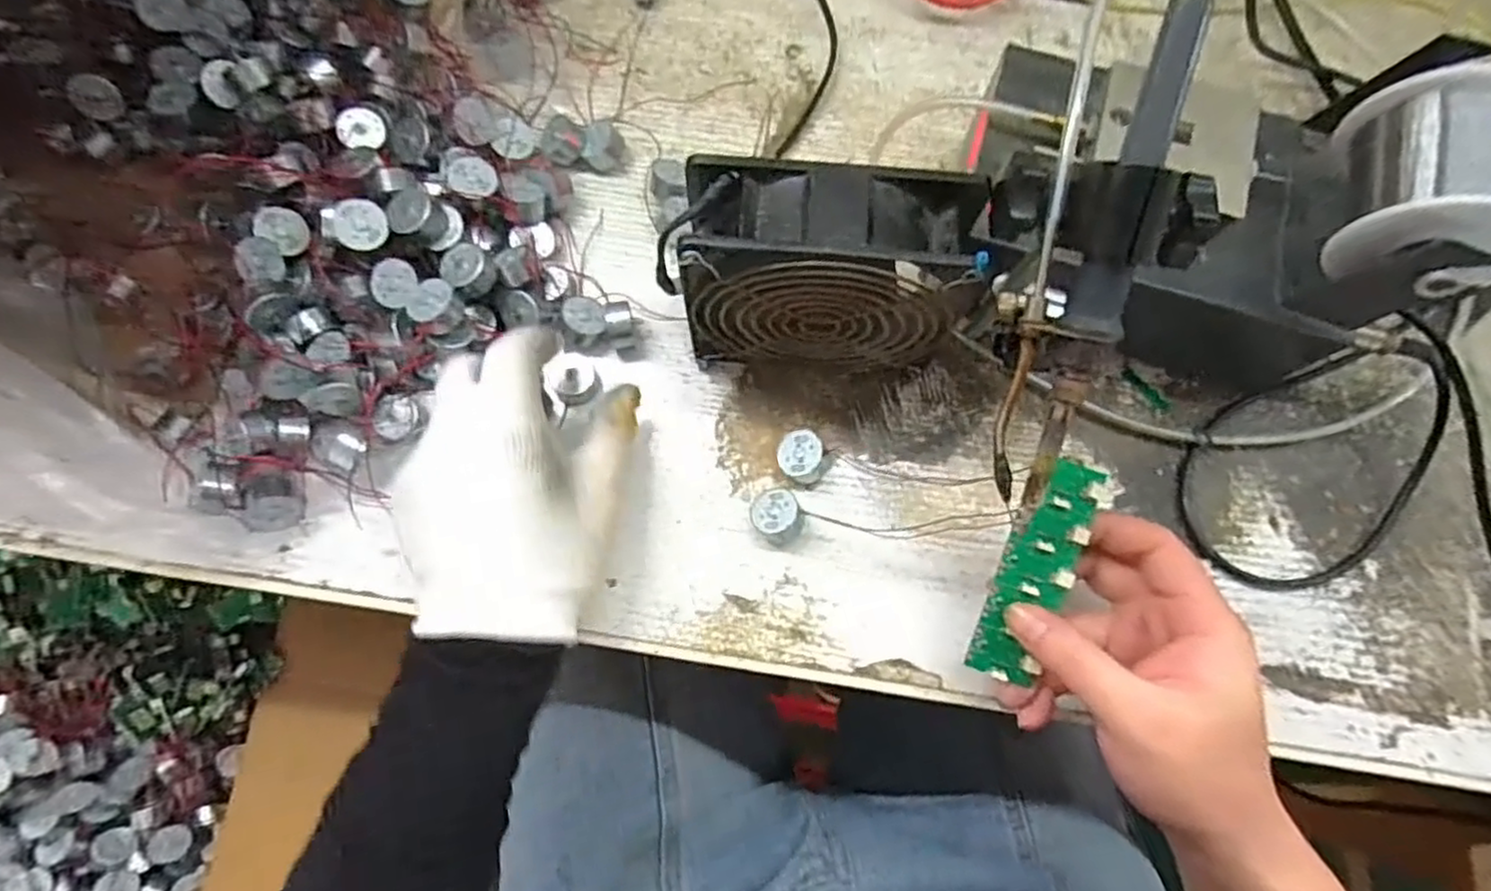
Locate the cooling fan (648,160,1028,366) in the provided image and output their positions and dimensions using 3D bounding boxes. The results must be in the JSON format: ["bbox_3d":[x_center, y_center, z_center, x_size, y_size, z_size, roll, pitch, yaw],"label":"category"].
[{"bbox_3d":[0.032,-0.070,0.328,0.126,0.121,0.051,2,76,-1],"label":"cooling fan"}]

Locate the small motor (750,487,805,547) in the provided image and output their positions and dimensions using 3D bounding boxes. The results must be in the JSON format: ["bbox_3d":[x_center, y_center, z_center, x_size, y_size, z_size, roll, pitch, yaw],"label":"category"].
[{"bbox_3d":[0.015,0.035,0.352,0.023,0.019,0.026,-12,76,-3],"label":"small motor"}]

